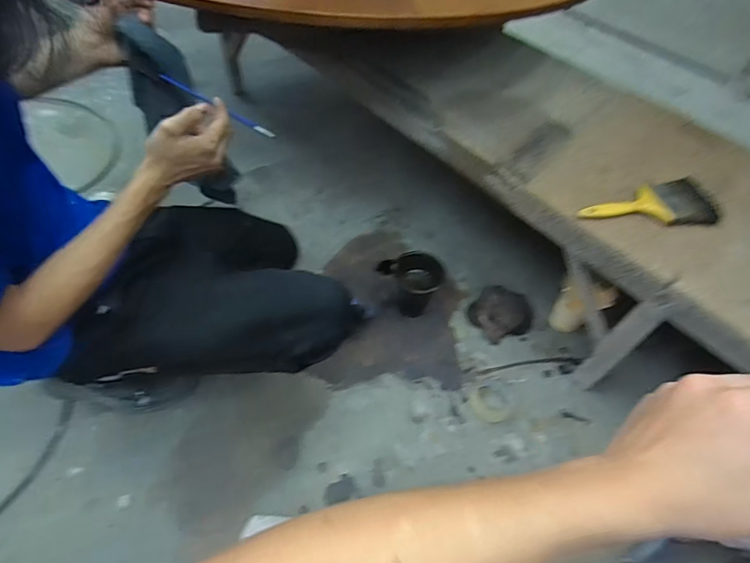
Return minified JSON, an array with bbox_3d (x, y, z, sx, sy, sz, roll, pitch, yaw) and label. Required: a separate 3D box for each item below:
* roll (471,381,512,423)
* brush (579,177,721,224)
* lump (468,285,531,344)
[{"bbox_3d":[0.246,0.252,0.916,0.083,0.024,0.082,3,53,-3],"label":"roll"},{"bbox_3d":[0.489,-0.128,0.761,0.257,0.026,0.114,-10,54,-13],"label":"brush"},{"bbox_3d":[0.300,0.070,1.029,0.141,0.065,0.115,-17,56,-17],"label":"lump"}]

